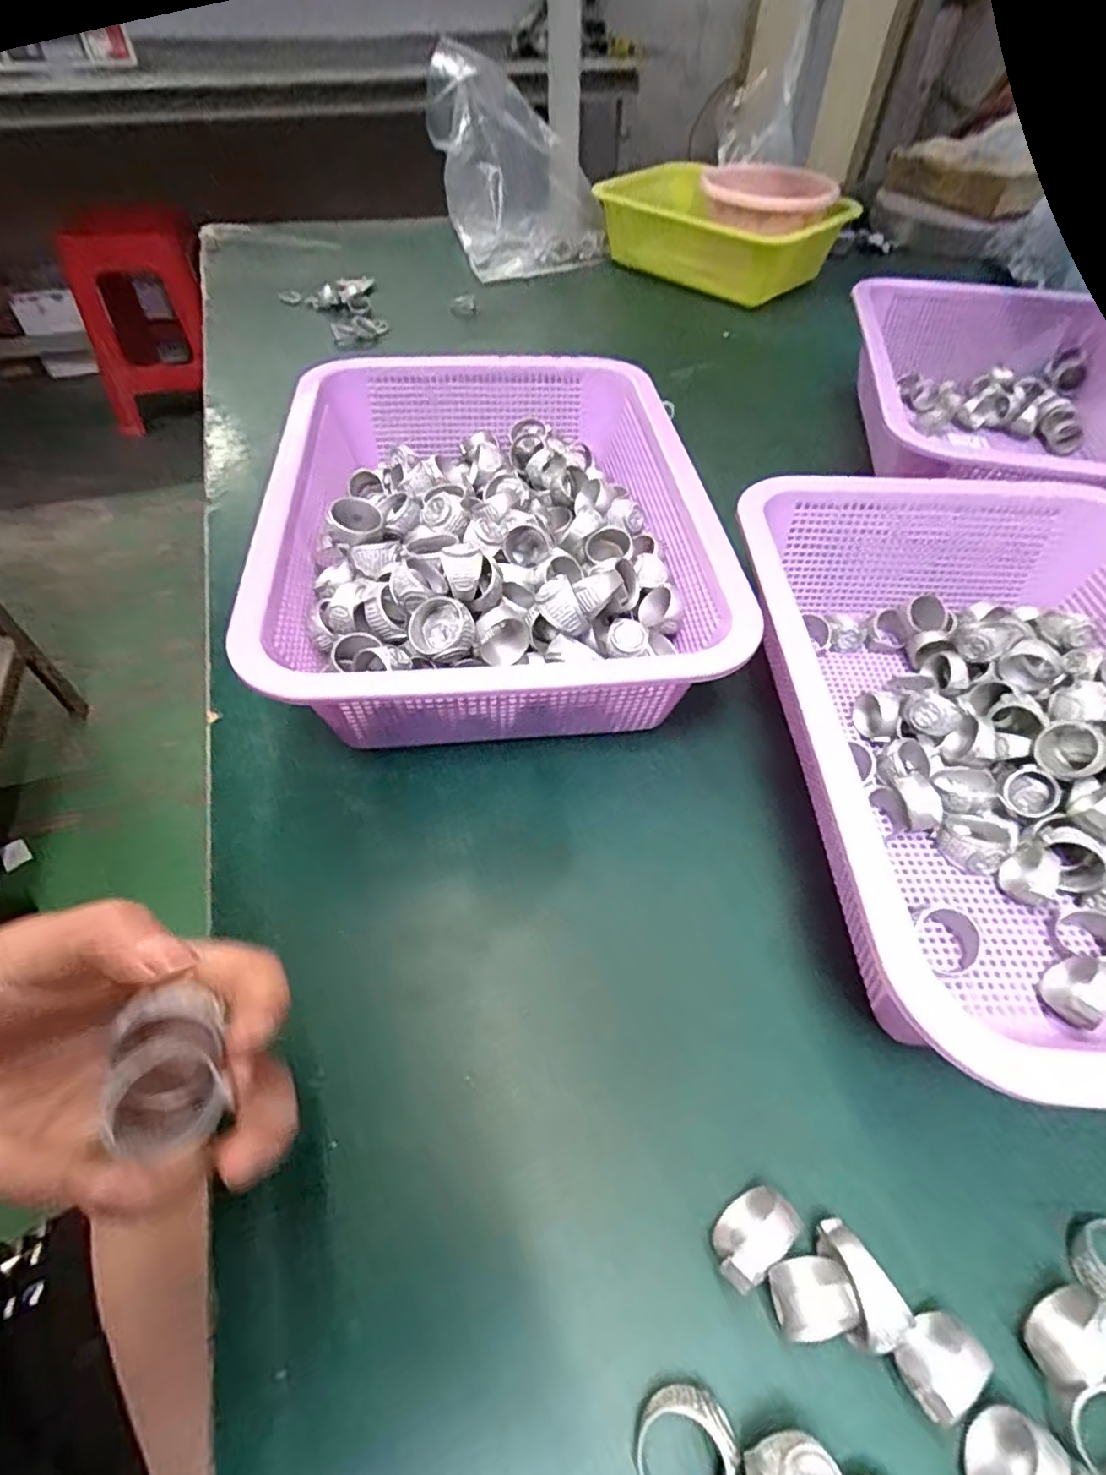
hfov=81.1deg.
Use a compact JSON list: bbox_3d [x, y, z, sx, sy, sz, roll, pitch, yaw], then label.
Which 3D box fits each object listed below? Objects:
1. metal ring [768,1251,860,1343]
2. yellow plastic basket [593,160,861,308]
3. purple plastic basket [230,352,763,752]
[{"bbox_3d":[0.076,0.167,0.194,0.022,0.022,0.019,-7,52,-4],"label":"metal ring"},{"bbox_3d":[0.194,-0.594,0.756,0.151,0.078,0.248,-35,59,-24],"label":"yellow plastic basket"},{"bbox_3d":[-0.035,-0.115,0.375,0.219,0.084,0.301,-5,52,-3],"label":"purple plastic basket"}]

